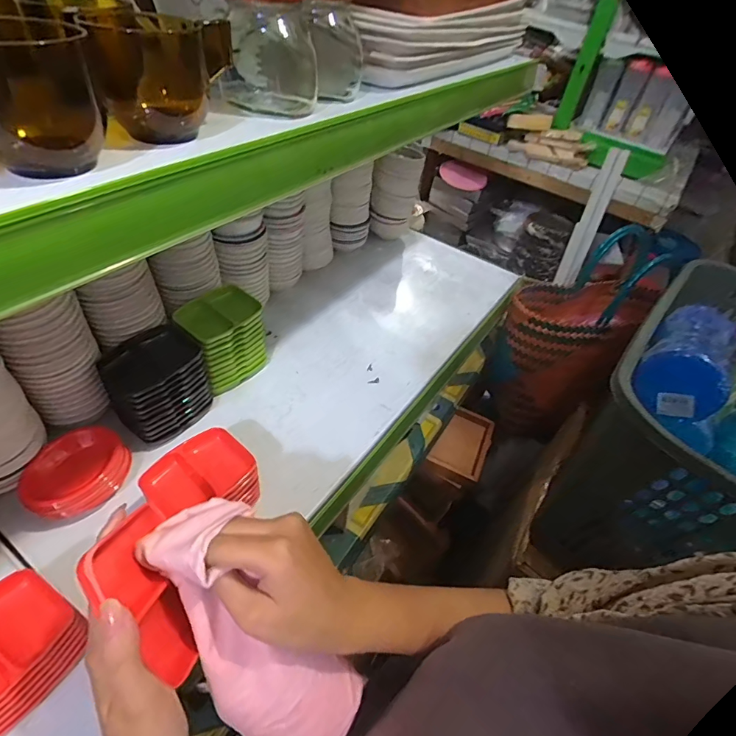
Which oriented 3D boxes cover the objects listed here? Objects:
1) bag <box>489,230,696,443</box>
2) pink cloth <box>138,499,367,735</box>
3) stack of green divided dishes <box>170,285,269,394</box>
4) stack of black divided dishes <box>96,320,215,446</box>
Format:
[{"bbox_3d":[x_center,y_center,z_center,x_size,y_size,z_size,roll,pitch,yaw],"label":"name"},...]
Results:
[{"bbox_3d":[0.424,-0.084,0.904,0.212,0.363,0.319,32,48,20],"label":"bag"},{"bbox_3d":[-0.073,0.184,0.298,0.077,0.047,0.191,-36,99,-35],"label":"pink cloth"},{"bbox_3d":[-0.192,-0.034,0.592,0.066,0.120,0.092,35,50,23],"label":"stack of green divided dishes"},{"bbox_3d":[-0.256,0.018,0.532,0.094,0.101,0.107,39,51,26],"label":"stack of black divided dishes"}]

